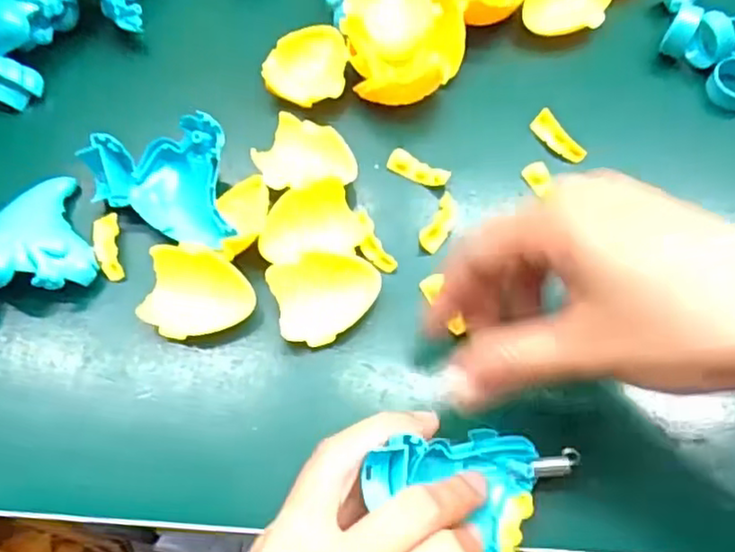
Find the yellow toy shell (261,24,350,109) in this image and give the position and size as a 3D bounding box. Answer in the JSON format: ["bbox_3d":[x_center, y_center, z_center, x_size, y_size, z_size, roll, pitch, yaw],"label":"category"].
[{"bbox_3d":[-0.030,-0.102,0.334,0.038,0.012,0.046,8,66,3],"label":"yellow toy shell"}]

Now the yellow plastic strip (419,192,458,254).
[{"bbox_3d":[0.034,-0.024,0.306,0.011,0.009,0.029,25,69,9],"label":"yellow plastic strip"}]

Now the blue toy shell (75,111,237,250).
[{"bbox_3d":[-0.087,-0.047,0.298,0.073,0.033,0.048,27,68,11],"label":"blue toy shell"}]

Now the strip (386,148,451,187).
[{"bbox_3d":[0.024,-0.051,0.319,0.029,0.006,0.012,26,69,9],"label":"strip"}]

